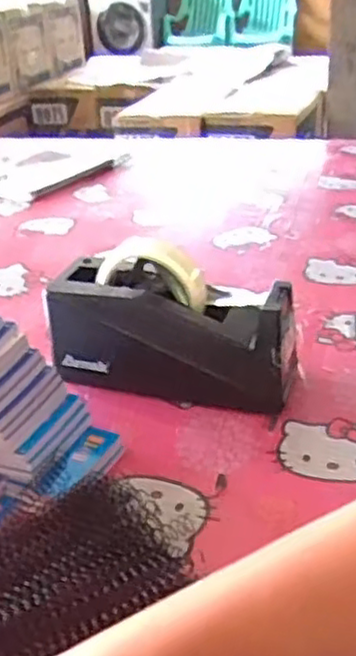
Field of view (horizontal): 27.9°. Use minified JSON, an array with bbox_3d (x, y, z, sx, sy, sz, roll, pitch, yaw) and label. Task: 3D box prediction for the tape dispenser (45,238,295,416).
[{"bbox_3d":[-0.003,-0.005,0.600,0.203,0.123,0.067,8,30,16],"label":"tape dispenser"}]

